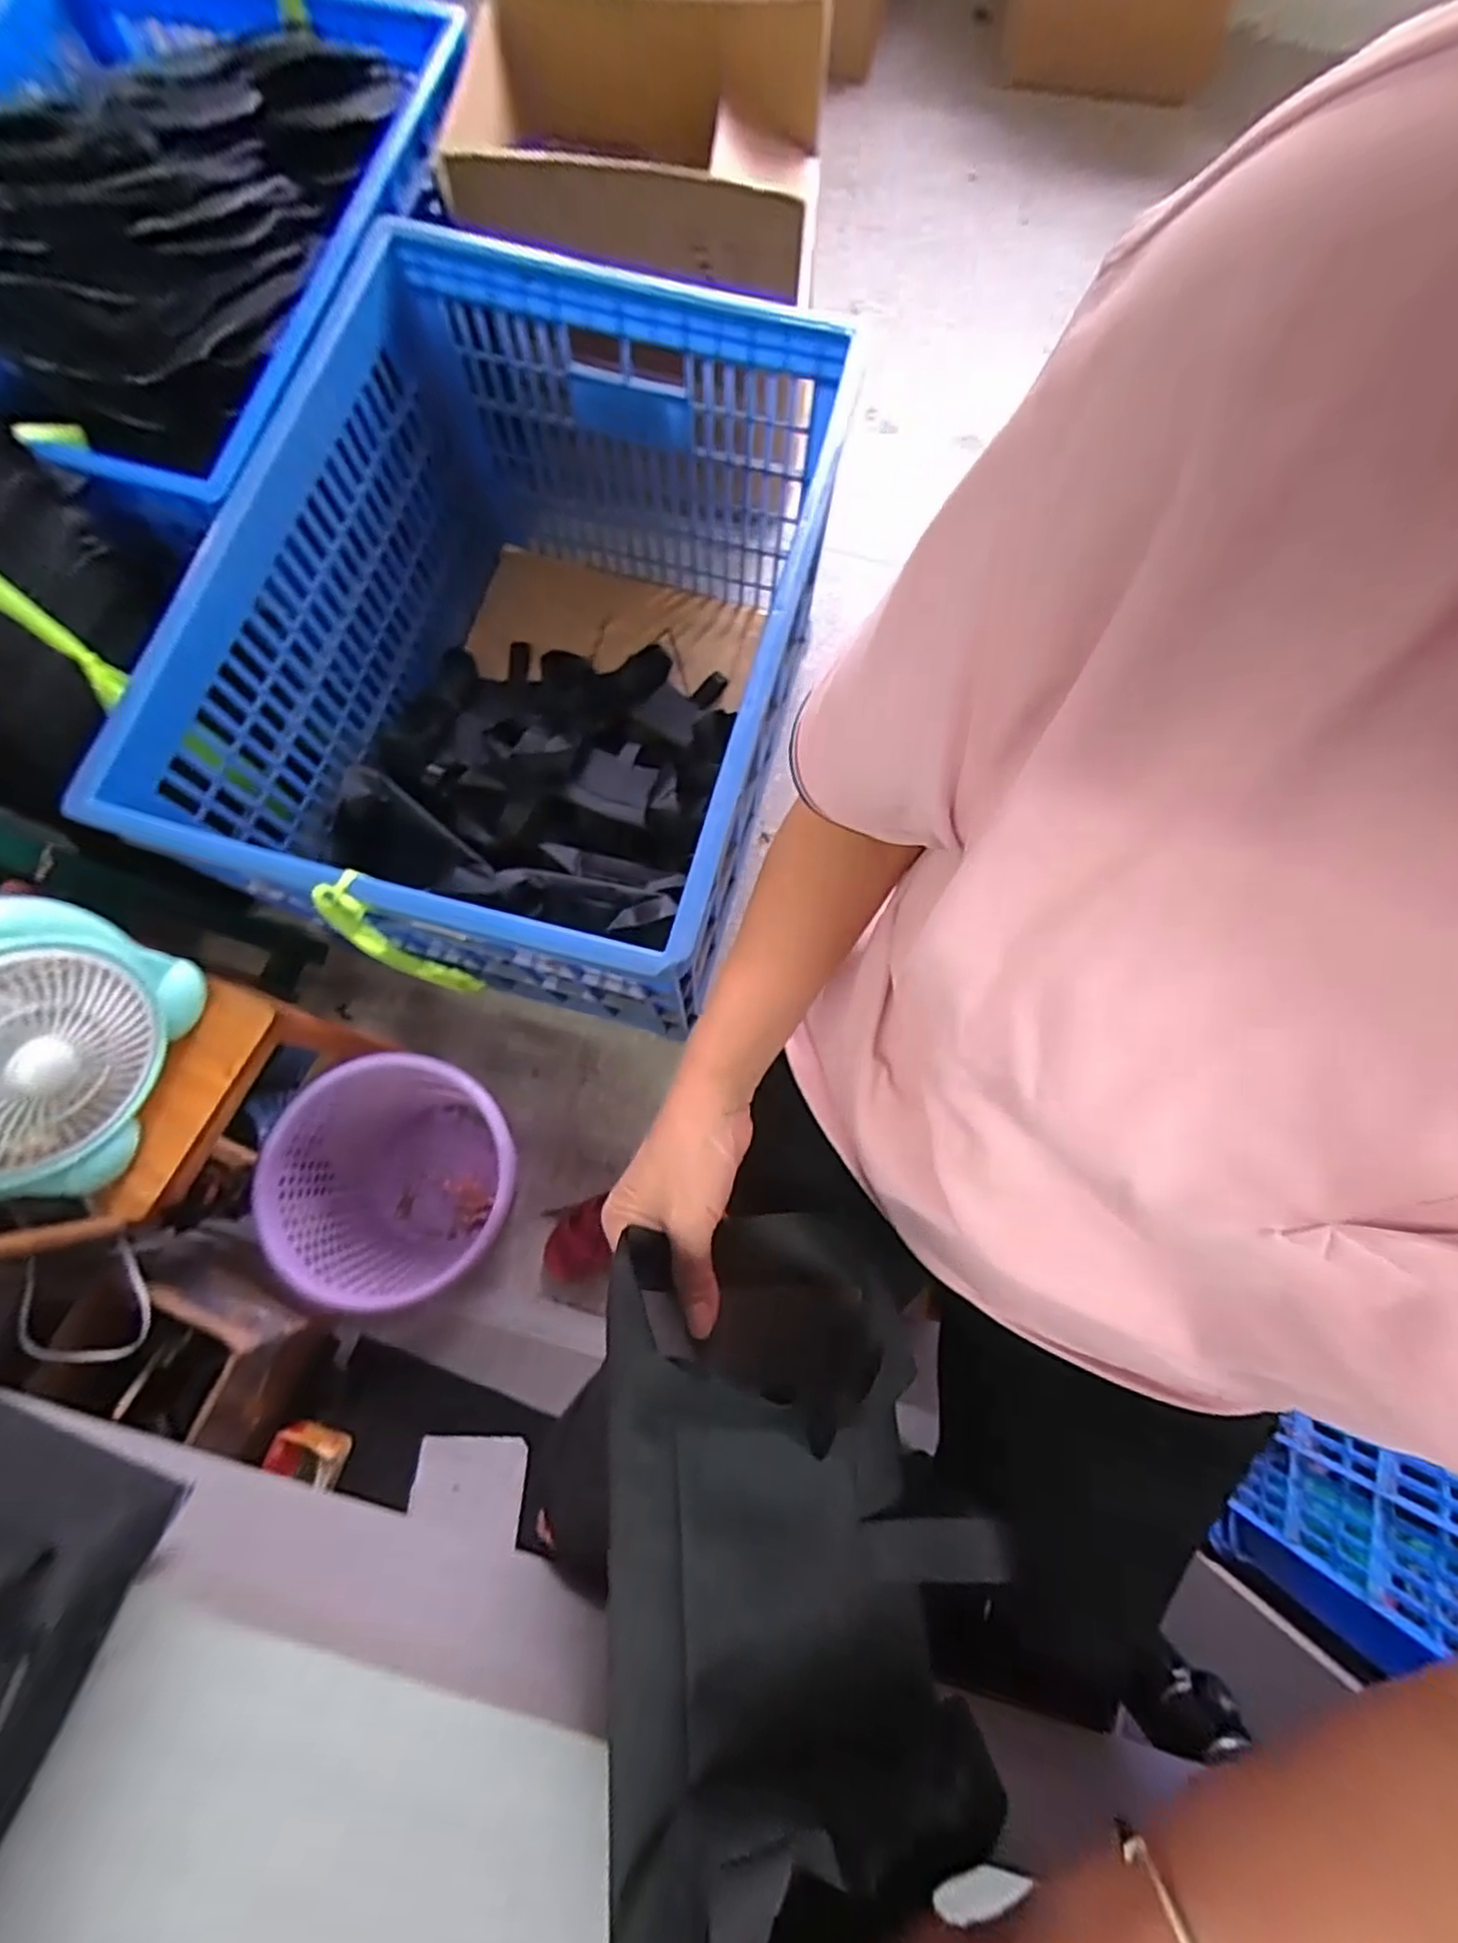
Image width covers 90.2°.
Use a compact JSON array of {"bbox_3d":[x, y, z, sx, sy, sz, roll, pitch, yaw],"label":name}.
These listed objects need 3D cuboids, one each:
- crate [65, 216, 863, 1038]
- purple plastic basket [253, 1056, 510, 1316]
[{"bbox_3d":[-0.253,-0.415,1.010,0.616,0.491,0.860,14,77,3],"label":"crate"},{"bbox_3d":[-0.403,0.267,0.957,0.267,0.287,0.264,0,76,-1],"label":"purple plastic basket"}]

